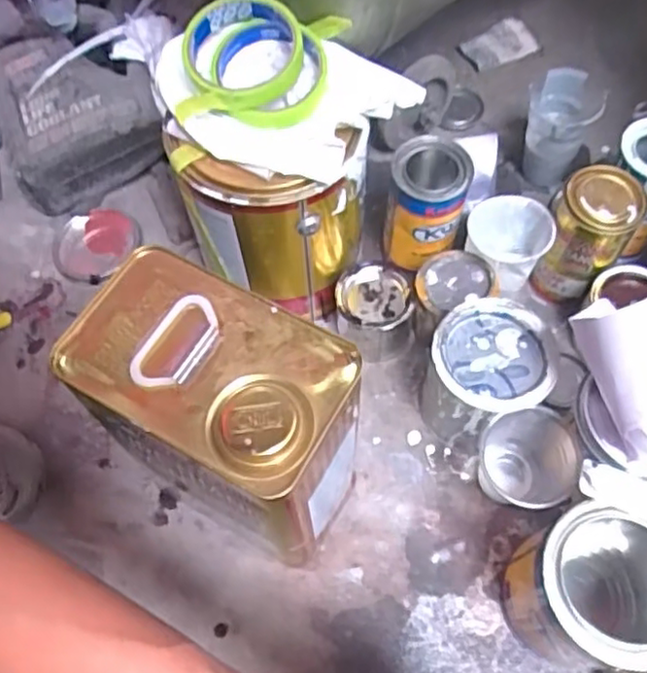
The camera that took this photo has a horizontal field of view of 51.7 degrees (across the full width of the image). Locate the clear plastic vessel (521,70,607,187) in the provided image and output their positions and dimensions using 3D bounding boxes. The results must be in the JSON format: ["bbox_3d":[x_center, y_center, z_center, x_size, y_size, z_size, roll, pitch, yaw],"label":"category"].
[{"bbox_3d":[0.249,-0.223,0.718,0.067,0.108,0.069,20,65,11],"label":"clear plastic vessel"}]

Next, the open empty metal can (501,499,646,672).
[{"bbox_3d":[0.199,0.189,0.494,0.106,0.138,0.103,17,64,10],"label":"open empty metal can"}]

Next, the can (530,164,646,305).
[{"bbox_3d":[0.249,-0.096,0.630,0.064,0.128,0.077,40,70,19],"label":"can"}]

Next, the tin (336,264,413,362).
[{"bbox_3d":[0.048,-0.021,0.647,0.070,0.070,0.071,-1,63,1],"label":"tin"}]

